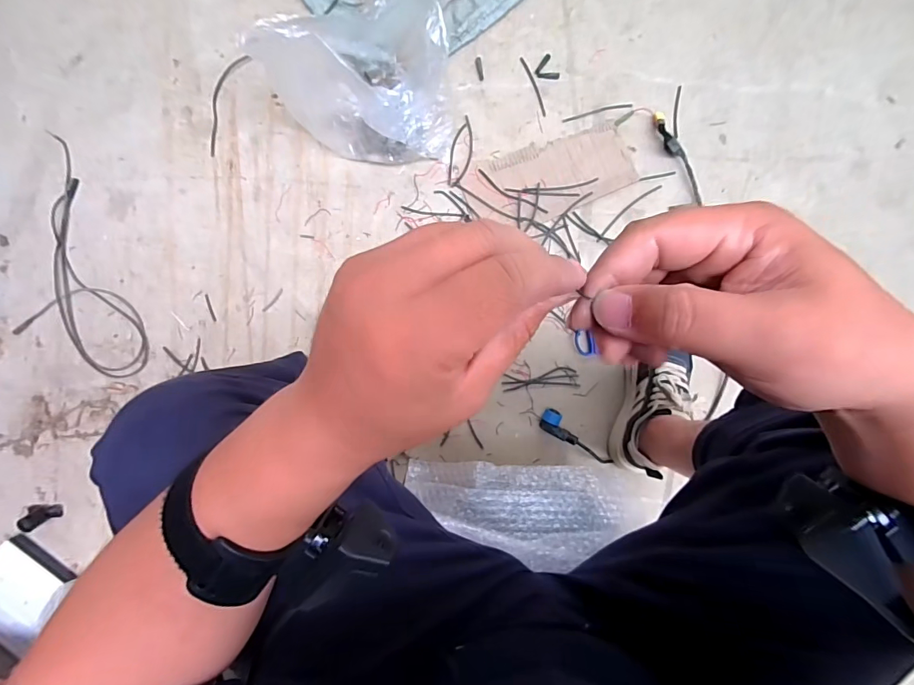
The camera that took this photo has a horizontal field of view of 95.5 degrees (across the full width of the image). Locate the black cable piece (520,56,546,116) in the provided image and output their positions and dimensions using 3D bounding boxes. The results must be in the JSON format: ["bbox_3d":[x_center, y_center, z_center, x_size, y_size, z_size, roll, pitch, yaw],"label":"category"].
[{"bbox_3d":[0.141,-0.464,0.750,0.012,0.004,0.112,-21,90,0],"label":"black cable piece"}]

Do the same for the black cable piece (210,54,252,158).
[{"bbox_3d":[-0.428,-0.436,0.756,0.040,0.004,0.194,20,90,0],"label":"black cable piece"}]

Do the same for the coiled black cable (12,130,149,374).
[{"bbox_3d":[-0.726,-0.126,0.757,0.215,0.018,0.436,-21,90,0],"label":"coiled black cable"}]

